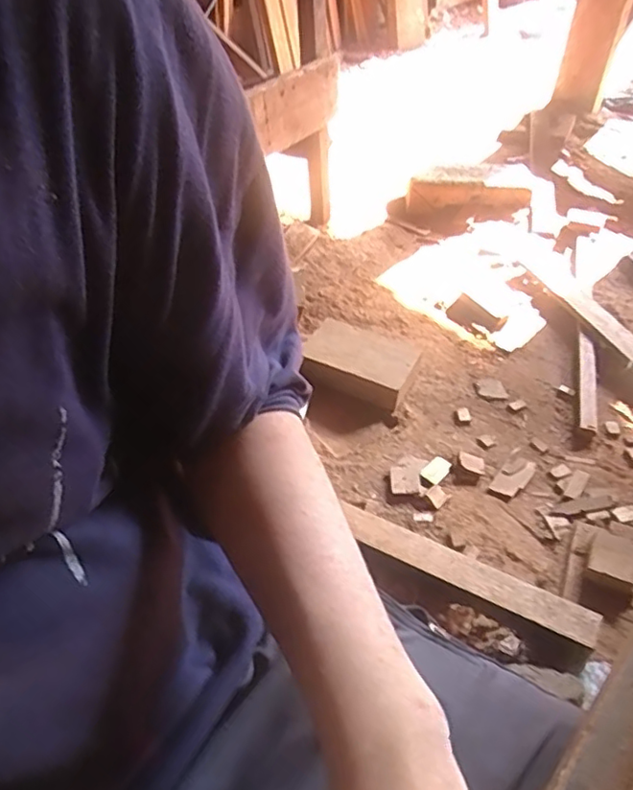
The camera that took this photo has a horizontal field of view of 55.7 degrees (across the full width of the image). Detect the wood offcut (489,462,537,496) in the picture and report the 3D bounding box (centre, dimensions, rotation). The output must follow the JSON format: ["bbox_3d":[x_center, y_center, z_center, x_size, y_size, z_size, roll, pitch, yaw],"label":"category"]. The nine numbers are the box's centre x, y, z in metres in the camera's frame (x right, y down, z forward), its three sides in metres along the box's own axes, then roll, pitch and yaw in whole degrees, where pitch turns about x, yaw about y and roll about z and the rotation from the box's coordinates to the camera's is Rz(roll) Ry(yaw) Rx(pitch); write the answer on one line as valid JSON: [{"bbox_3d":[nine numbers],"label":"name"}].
[{"bbox_3d":[0.281,0.115,0.853,0.040,0.010,0.079,30,54,28],"label":"wood offcut"}]

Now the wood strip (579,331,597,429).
[{"bbox_3d":[0.444,-0.028,0.979,0.027,0.021,0.241,12,47,14],"label":"wood strip"}]

